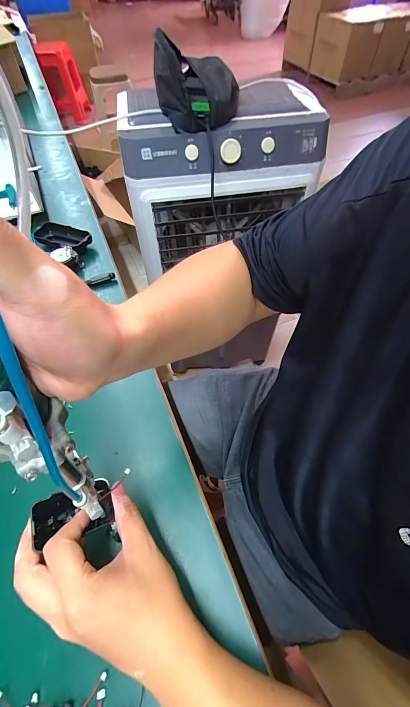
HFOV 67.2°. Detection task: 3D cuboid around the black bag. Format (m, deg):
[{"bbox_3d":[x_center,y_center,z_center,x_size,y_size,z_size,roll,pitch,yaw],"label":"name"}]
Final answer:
[{"bbox_3d":[-0.013,-0.538,0.600,0.157,0.108,0.215,1,56,1],"label":"black bag"}]

